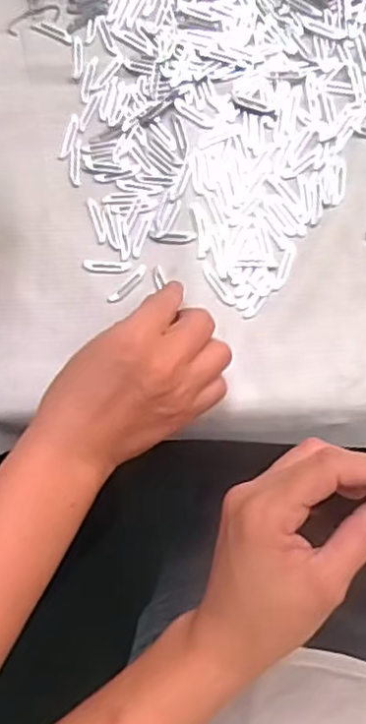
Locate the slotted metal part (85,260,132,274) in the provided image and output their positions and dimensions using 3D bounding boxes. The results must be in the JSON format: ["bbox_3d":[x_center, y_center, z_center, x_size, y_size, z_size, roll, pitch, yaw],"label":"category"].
[{"bbox_3d":[-0.054,-0.068,0.459,0.034,0.004,0.009,4,86,7],"label":"slotted metal part"}]

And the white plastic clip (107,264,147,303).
[{"bbox_3d":[-0.039,-0.055,0.456,0.035,0.004,0.008,-45,83,2],"label":"white plastic clip"}]

